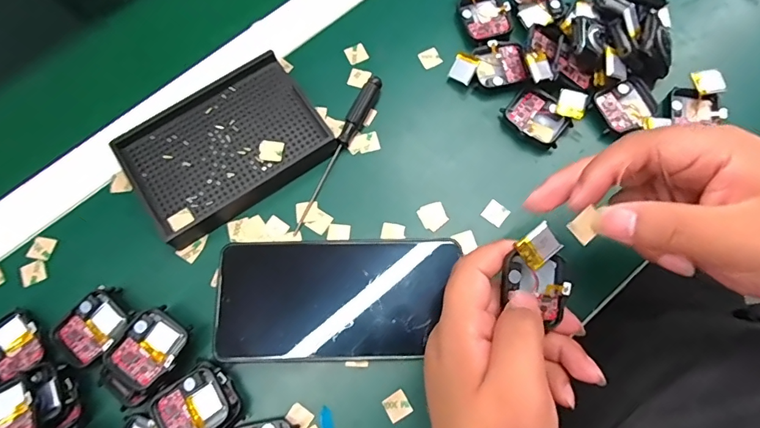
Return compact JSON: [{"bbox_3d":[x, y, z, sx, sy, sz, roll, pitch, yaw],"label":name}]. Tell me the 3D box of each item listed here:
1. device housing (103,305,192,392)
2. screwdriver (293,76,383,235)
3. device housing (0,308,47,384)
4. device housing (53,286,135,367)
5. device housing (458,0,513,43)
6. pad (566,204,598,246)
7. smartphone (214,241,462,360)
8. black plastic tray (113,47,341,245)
[{"bbox_3d":[-0.143,0.083,0.284,0.038,0.011,0.042,34,64,9],"label":"device housing"},{"bbox_3d":[-0.031,-0.045,0.337,0.012,0.015,0.129,25,75,9],"label":"screwdriver"},{"bbox_3d":[-0.240,0.088,0.300,0.035,0.014,0.048,-42,76,-11],"label":"device housing"},{"bbox_3d":[-0.185,0.074,0.301,0.037,0.018,0.045,43,78,13],"label":"device housing"},{"bbox_3d":[0.085,-0.158,0.367,0.038,0.007,0.042,-28,74,-7],"label":"device housing"},{"bbox_3d":[0.103,0.006,0.229,0.014,0.004,0.015,-40,105,11],"label":"pad"},{"bbox_3d":[-0.029,0.057,0.307,0.155,0.014,0.075,-2,72,1],"label":"smartphone"},{"bbox_3d":[-0.112,-0.050,0.339,0.134,0.018,0.093,-33,75,-9],"label":"black plastic tray"}]

